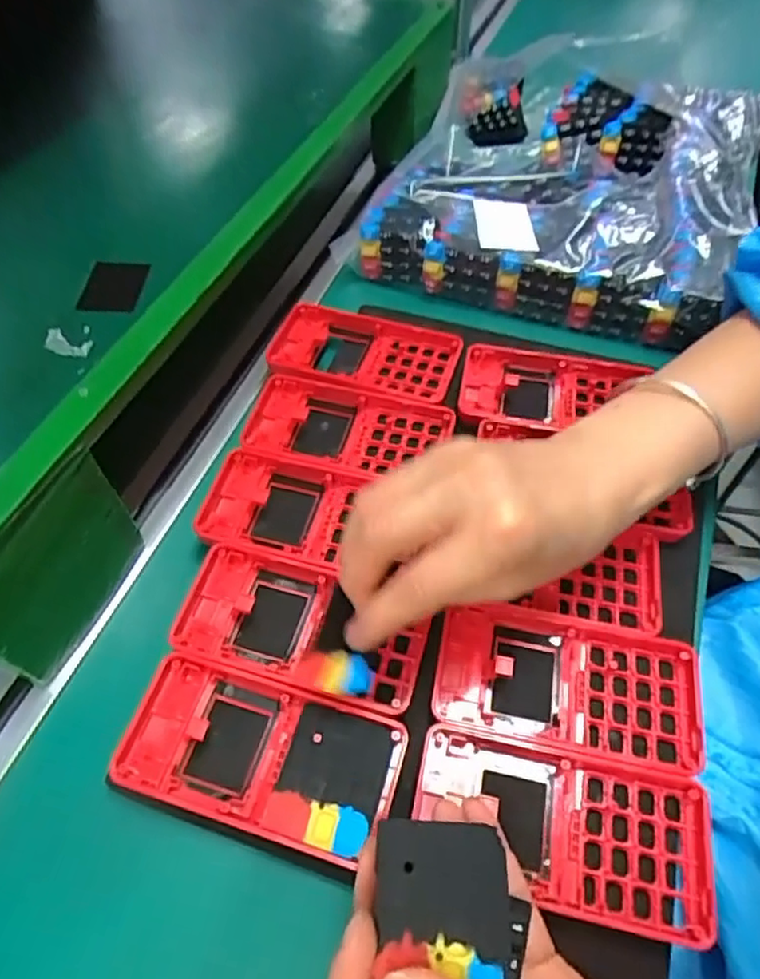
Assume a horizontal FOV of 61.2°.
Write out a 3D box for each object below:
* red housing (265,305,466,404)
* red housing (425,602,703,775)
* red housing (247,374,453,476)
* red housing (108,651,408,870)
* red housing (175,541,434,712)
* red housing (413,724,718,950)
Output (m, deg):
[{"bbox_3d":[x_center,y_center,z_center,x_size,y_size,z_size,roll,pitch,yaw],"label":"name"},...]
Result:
[{"bbox_3d":[-0.013,-0.091,0.429,0.127,0.012,0.065,12,57,9],"label":"red housing"},{"bbox_3d":[0.089,0.094,0.307,0.122,0.008,0.062,10,56,8],"label":"red housing"},{"bbox_3d":[-0.021,-0.037,0.395,0.122,0.013,0.064,12,57,9],"label":"red housing"},{"bbox_3d":[-0.055,0.119,0.291,0.123,0.010,0.061,14,57,10],"label":"red housing"},{"bbox_3d":[-0.040,0.068,0.325,0.124,0.013,0.062,14,57,10],"label":"red housing"},{"bbox_3d":[0.077,0.144,0.274,0.122,0.010,0.061,10,56,7],"label":"red housing"}]

